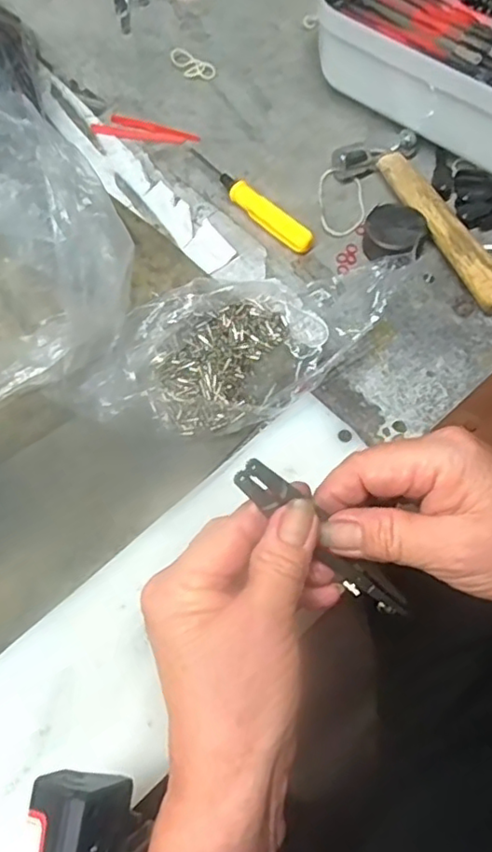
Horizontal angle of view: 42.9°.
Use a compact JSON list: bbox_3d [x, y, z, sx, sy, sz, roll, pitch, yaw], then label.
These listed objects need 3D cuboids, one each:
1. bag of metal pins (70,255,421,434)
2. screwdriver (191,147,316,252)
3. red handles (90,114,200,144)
[{"bbox_3d":[-0.001,-0.055,0.373,0.191,0.028,0.099,-42,71,-17],"label":"bag of metal pins"},{"bbox_3d":[0.000,-0.157,0.432,0.017,0.013,0.120,-41,70,-17],"label":"screwdriver"},{"bbox_3d":[-0.075,-0.223,0.469,0.080,0.004,0.020,11,65,6],"label":"red handles"}]

